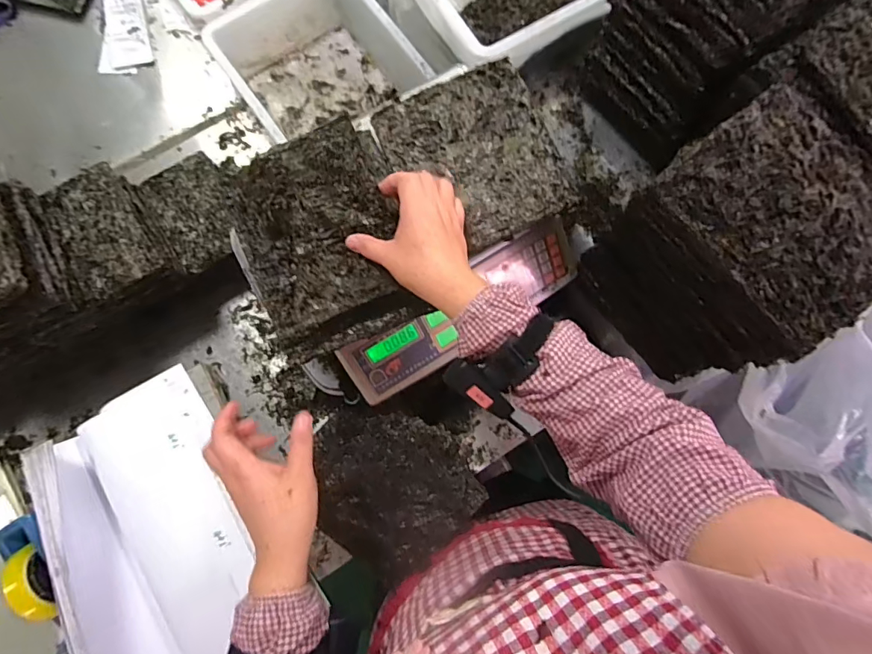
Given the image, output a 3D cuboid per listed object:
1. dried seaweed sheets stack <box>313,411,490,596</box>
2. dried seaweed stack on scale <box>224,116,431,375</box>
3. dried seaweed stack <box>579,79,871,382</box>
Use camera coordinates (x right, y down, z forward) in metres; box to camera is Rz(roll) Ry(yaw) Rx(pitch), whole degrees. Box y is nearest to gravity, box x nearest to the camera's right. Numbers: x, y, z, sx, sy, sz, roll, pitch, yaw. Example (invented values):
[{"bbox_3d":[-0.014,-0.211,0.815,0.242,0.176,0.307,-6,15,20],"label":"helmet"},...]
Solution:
[{"bbox_3d":[-0.051,0.227,0.630,0.210,0.051,0.209,4,79,0],"label":"dried seaweed sheets stack"},{"bbox_3d":[-0.118,-0.084,0.486,0.160,0.079,0.200,-20,80,-5],"label":"dried seaweed stack on scale"},{"bbox_3d":[0.317,-0.081,0.525,0.183,0.266,0.196,-37,82,-7],"label":"dried seaweed stack"}]

